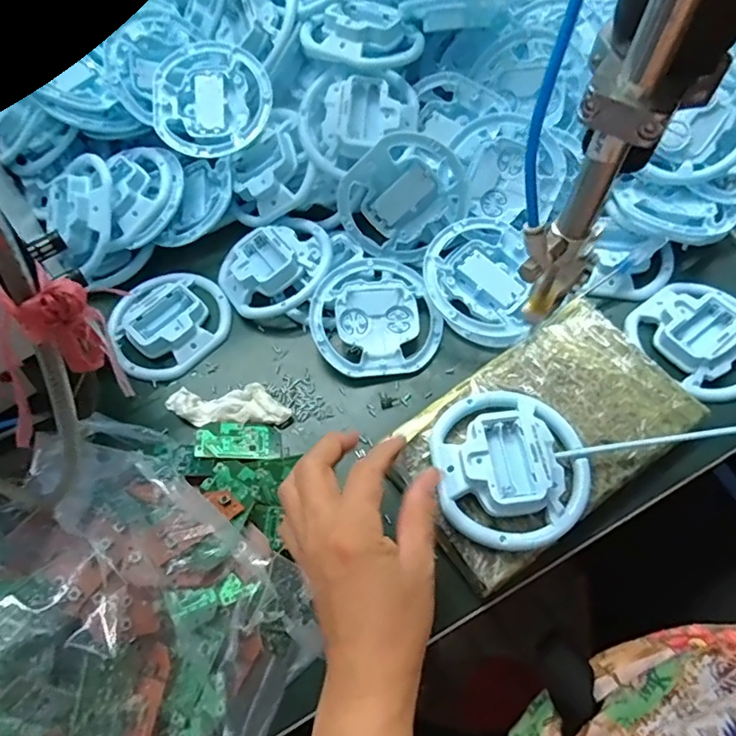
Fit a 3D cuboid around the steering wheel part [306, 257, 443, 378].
[{"bbox_3d":[0.005,-0.042,0.443,0.102,0.022,0.097,-1,63,3],"label":"steering wheel part"}]

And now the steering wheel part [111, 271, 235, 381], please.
[{"bbox_3d":[-0.169,-0.042,0.463,0.097,0.018,0.098,-1,63,3],"label":"steering wheel part"}]

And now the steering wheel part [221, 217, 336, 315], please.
[{"bbox_3d":[-0.076,-0.089,0.466,0.096,0.028,0.082,-36,67,-14],"label":"steering wheel part"}]

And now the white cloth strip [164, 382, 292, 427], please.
[{"bbox_3d":[-0.109,0.029,0.423,0.096,0.013,0.034,-1,63,3],"label":"white cloth strip"}]

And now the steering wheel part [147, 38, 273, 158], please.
[{"bbox_3d":[-0.141,-0.237,0.483,0.104,0.015,0.108,0,80,0],"label":"steering wheel part"}]

